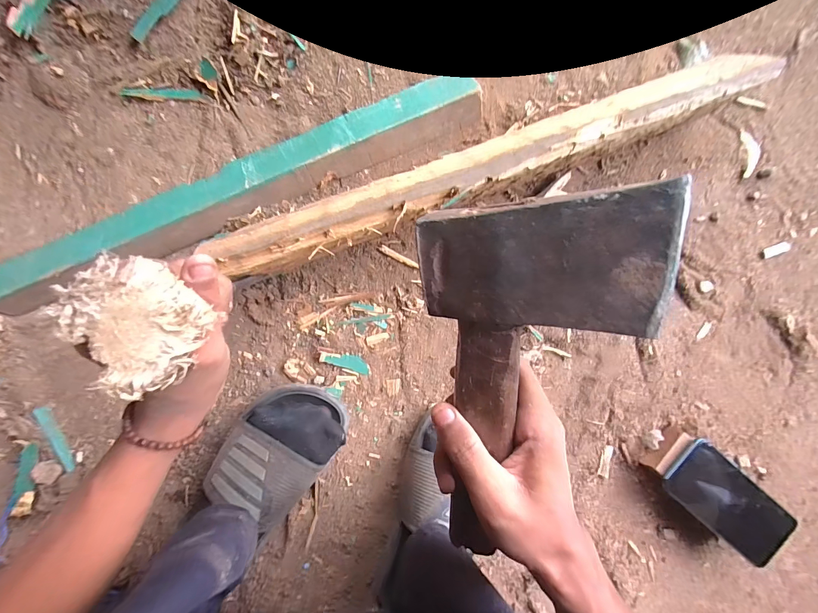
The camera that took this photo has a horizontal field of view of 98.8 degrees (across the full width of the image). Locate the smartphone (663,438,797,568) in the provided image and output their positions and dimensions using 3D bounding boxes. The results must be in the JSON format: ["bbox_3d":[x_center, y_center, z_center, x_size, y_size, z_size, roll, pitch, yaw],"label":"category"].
[{"bbox_3d":[0.388,0.238,0.421,0.176,0.008,0.079,41,91,-4],"label":"smartphone"}]

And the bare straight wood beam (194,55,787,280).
[{"bbox_3d":[0.076,-0.129,0.318,0.508,0.042,0.048,-22,96,-2],"label":"bare straight wood beam"}]

